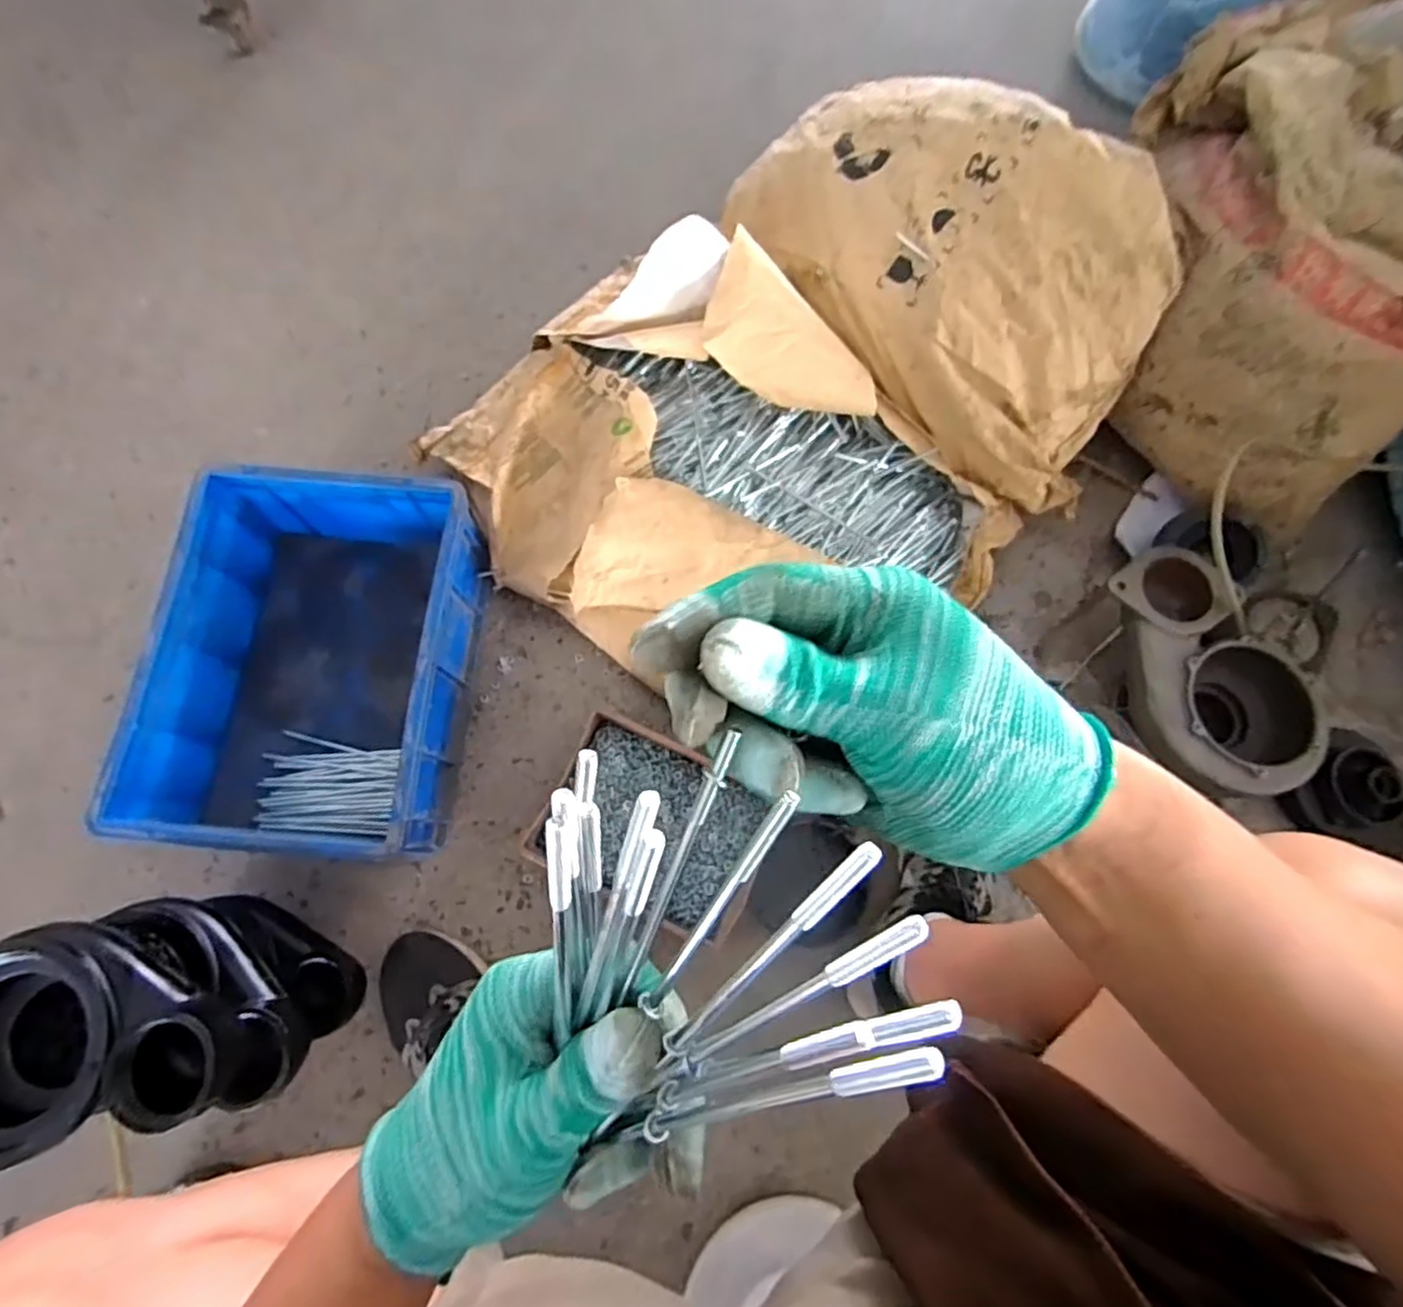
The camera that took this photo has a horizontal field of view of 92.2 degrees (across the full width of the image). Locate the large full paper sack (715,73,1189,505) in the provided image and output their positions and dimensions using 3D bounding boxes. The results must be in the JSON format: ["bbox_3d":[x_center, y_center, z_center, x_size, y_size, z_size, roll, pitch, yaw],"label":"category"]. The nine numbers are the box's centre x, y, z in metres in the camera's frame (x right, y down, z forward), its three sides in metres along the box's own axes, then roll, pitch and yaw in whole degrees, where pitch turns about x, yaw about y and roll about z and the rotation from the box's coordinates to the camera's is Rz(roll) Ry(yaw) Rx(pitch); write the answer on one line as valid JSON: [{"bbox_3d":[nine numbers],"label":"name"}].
[{"bbox_3d":[0.291,-0.456,0.832,0.270,0.264,0.580,-40,78,-12],"label":"large full paper sack"}]

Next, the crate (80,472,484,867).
[{"bbox_3d":[-0.420,0.008,0.757,0.289,0.151,0.390,5,75,-1],"label":"crate"}]

